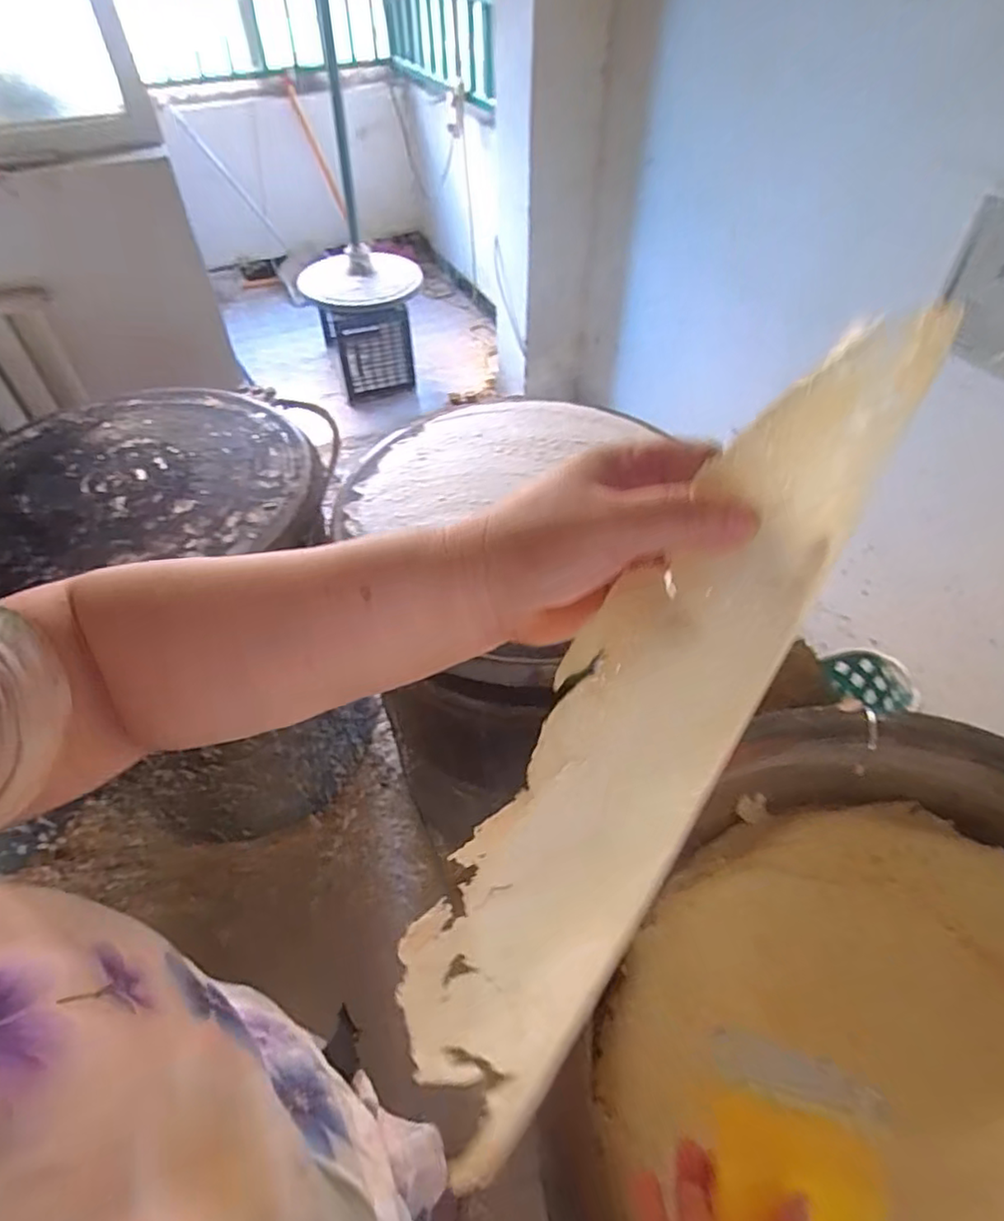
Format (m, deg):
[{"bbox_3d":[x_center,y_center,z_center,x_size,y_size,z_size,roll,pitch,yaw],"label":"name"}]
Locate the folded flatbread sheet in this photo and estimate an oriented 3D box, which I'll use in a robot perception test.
[{"bbox_3d":[0.044,0.049,0.241,0.089,0.356,0.023,23,5,-24],"label":"folded flatbread sheet"}]

